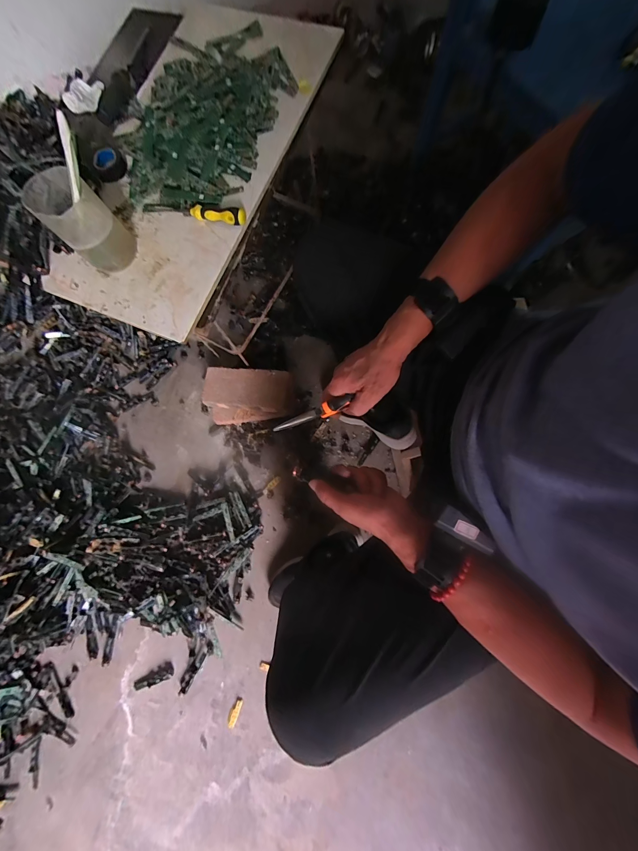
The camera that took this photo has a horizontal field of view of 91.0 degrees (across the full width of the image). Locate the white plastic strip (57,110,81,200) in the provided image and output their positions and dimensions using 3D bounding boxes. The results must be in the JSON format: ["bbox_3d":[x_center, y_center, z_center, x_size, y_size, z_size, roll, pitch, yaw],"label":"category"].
[{"bbox_3d":[-0.286,-0.308,0.362,0.013,0.088,0.011,-31,78,-38],"label":"white plastic strip"}]

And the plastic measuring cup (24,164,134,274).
[{"bbox_3d":[-0.309,-0.266,0.417,0.076,0.094,0.080,-1,78,6],"label":"plastic measuring cup"}]

